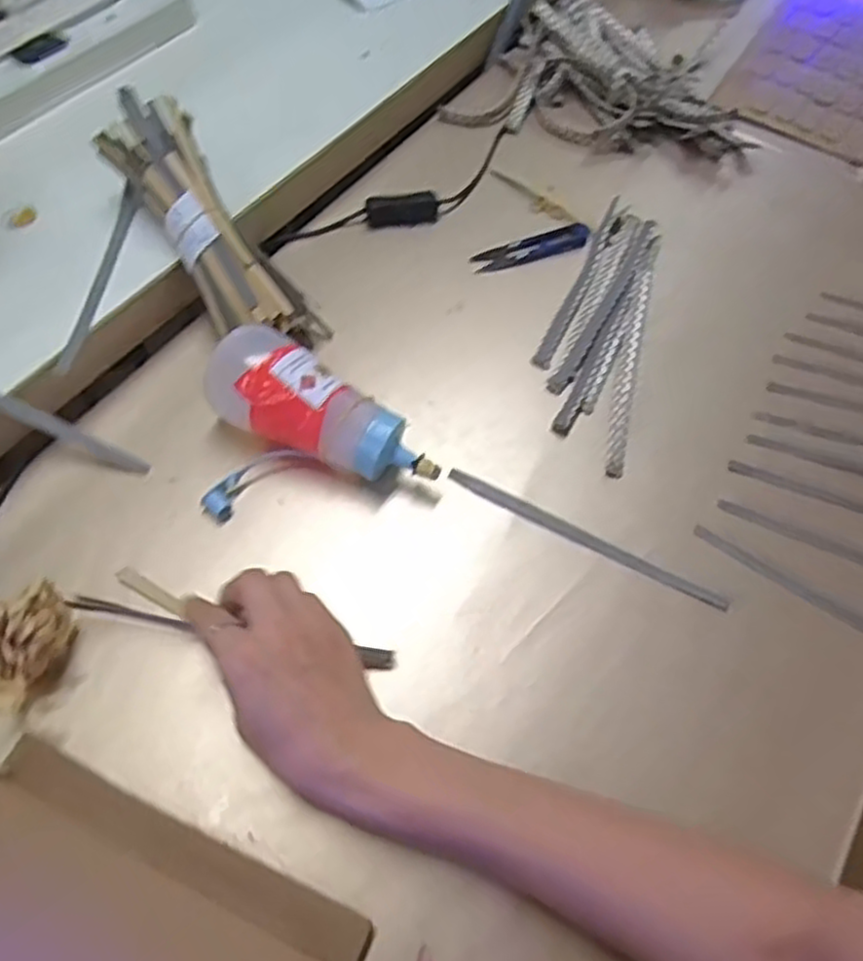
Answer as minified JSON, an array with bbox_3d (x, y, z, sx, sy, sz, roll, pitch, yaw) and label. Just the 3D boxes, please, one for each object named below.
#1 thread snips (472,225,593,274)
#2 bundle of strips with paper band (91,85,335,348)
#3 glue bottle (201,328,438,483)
[{"bbox_3d":[0.083,-0.189,0.612,0.102,0.006,0.024,-16,61,-13],"label":"thread snips"},{"bbox_3d":[-0.162,-0.186,0.546,0.072,0.047,0.222,-33,82,-21],"label":"bundle of strips with paper band"},{"bbox_3d":[-0.073,-0.041,0.487,0.157,0.058,0.058,32,62,15],"label":"glue bottle"}]

